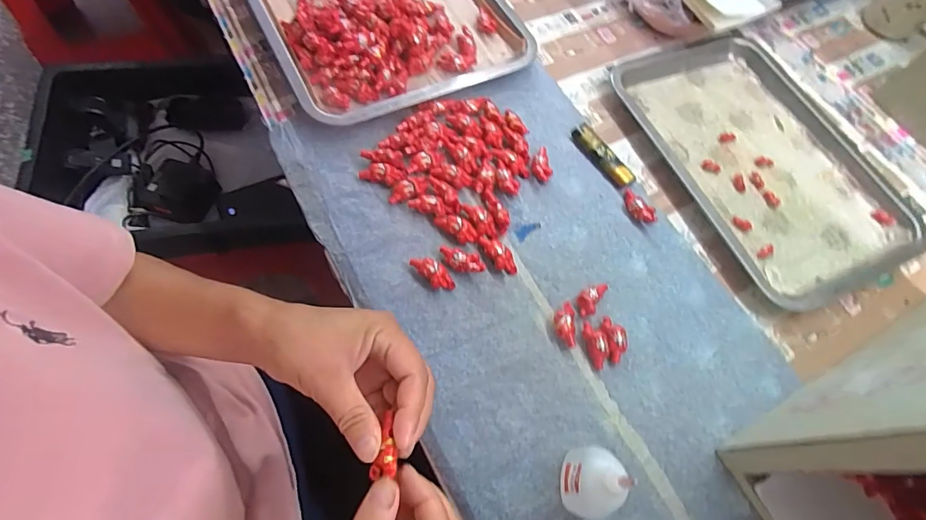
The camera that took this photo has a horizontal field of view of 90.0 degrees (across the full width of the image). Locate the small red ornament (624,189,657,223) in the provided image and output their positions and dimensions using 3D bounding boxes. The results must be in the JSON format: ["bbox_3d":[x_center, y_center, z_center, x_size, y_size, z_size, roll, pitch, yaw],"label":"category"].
[{"bbox_3d":[0.170,-0.052,0.450,0.016,0.014,0.041,-28,71,-17],"label":"small red ornament"}]

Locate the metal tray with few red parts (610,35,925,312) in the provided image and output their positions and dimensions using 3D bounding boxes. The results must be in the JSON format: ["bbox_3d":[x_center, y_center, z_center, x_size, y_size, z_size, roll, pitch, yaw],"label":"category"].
[{"bbox_3d":[0.319,-0.113,0.486,0.219,0.021,0.307,-19,69,-14],"label":"metal tray with few red parts"}]

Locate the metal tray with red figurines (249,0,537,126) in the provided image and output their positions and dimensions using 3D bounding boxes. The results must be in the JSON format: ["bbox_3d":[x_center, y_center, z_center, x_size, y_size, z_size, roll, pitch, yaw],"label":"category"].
[{"bbox_3d":[-0.098,-0.301,0.520,0.264,0.032,0.320,-24,70,-16],"label":"metal tray with red figurines"}]

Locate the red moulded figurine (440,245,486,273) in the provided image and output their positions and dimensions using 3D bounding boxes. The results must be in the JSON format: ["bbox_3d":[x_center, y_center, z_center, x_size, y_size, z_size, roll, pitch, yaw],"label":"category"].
[{"bbox_3d":[-0.001,0.001,0.405,0.042,0.012,0.018,21,65,4],"label":"red moulded figurine"}]

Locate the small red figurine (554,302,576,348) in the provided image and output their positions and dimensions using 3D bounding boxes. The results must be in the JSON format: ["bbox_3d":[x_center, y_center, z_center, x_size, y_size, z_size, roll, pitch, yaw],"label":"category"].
[{"bbox_3d":[0.086,0.053,0.391,0.018,0.014,0.039,5,65,-3],"label":"small red figurine"}]

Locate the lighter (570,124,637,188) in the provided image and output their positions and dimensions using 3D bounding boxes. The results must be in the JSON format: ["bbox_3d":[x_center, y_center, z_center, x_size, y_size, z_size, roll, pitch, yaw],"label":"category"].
[{"bbox_3d":[0.142,-0.107,0.473,0.020,0.010,0.081,-31,72,-18],"label":"lighter"}]

